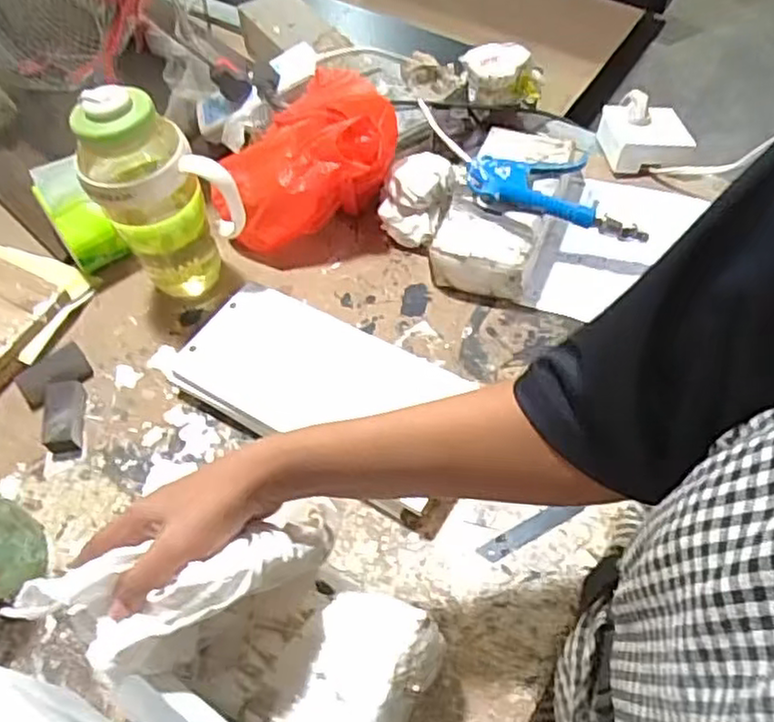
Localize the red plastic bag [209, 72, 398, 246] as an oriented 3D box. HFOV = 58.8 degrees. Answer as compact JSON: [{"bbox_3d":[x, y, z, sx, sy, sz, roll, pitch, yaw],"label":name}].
[{"bbox_3d":[-0.090,-0.209,0.745,0.193,0.133,0.119,-25,61,-12],"label":"red plastic bag"}]

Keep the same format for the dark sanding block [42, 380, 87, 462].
[{"bbox_3d":[-0.315,0.055,0.668,0.037,0.029,0.074,-9,59,-3],"label":"dark sanding block"}]

